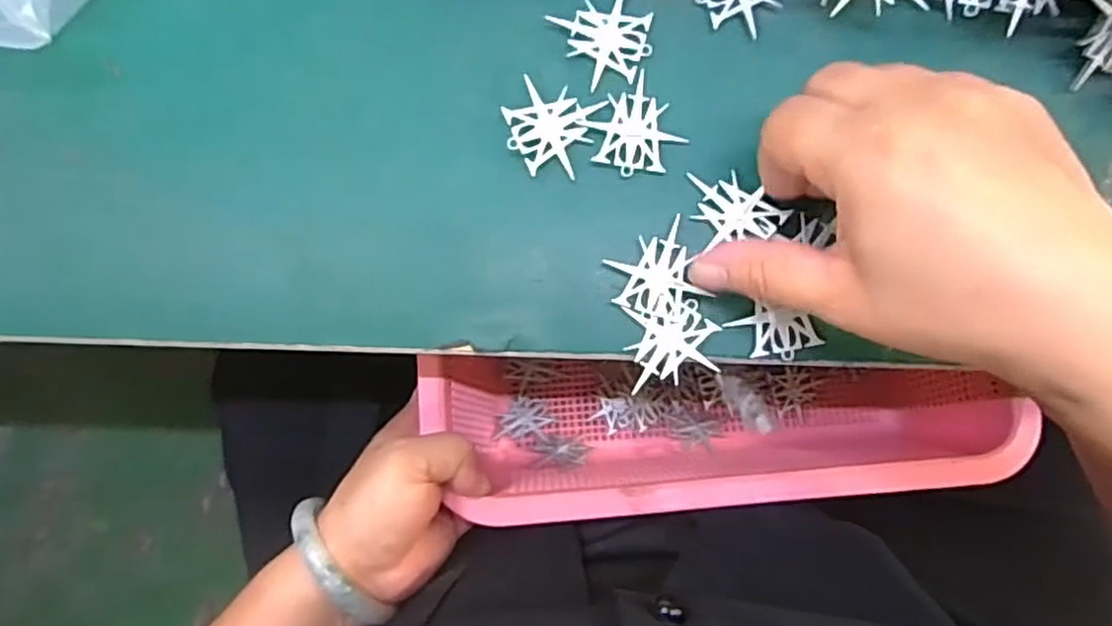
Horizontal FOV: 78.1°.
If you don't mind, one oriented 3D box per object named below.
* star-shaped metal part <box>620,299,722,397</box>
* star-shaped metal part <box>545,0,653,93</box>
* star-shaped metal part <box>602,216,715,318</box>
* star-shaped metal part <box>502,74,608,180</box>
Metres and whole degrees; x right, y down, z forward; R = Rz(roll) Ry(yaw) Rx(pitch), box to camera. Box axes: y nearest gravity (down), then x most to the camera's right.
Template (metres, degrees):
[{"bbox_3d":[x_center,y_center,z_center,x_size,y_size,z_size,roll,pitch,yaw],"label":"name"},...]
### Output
[{"bbox_3d":[0.045,0.012,0.259,0.033,0.004,0.031,-7,89,4],"label":"star-shaped metal part"},{"bbox_3d":[0.020,-0.106,0.266,0.034,0.004,0.033,-15,89,3],"label":"star-shaped metal part"},{"bbox_3d":[0.038,-0.013,0.260,0.033,0.004,0.031,-28,88,3],"label":"star-shaped metal part"},{"bbox_3d":[-0.003,-0.071,0.263,0.033,0.004,0.033,17,91,4],"label":"star-shaped metal part"}]

